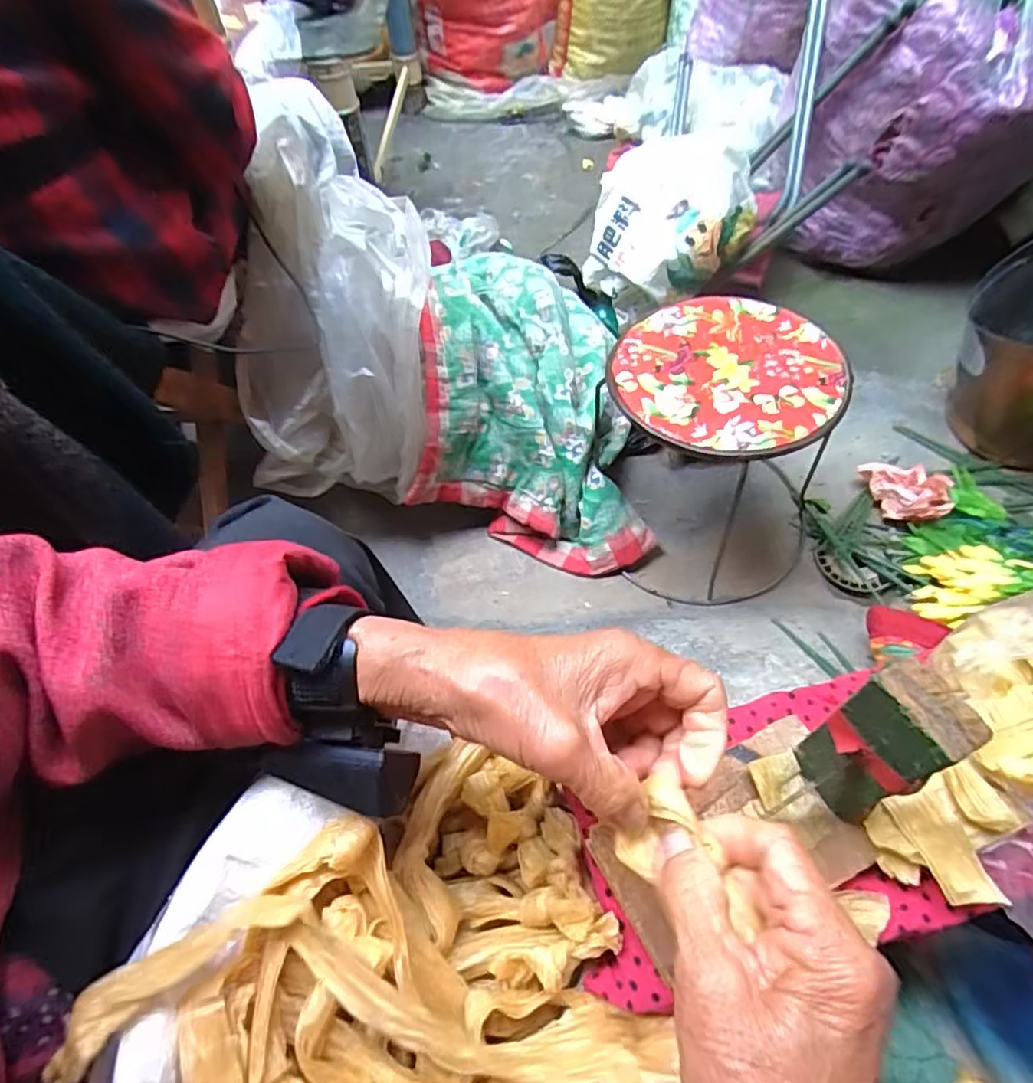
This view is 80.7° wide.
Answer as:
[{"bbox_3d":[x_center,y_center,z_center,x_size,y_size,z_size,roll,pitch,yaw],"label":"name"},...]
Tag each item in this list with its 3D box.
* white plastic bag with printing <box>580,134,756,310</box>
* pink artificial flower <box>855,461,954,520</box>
[{"bbox_3d":[0.266,-0.560,1.082,0.273,0.192,0.174,17,60,15],"label":"white plastic bag with printing"},{"bbox_3d":[0.606,-0.079,0.940,0.086,0.066,0.133,-11,57,-3],"label":"pink artificial flower"}]

